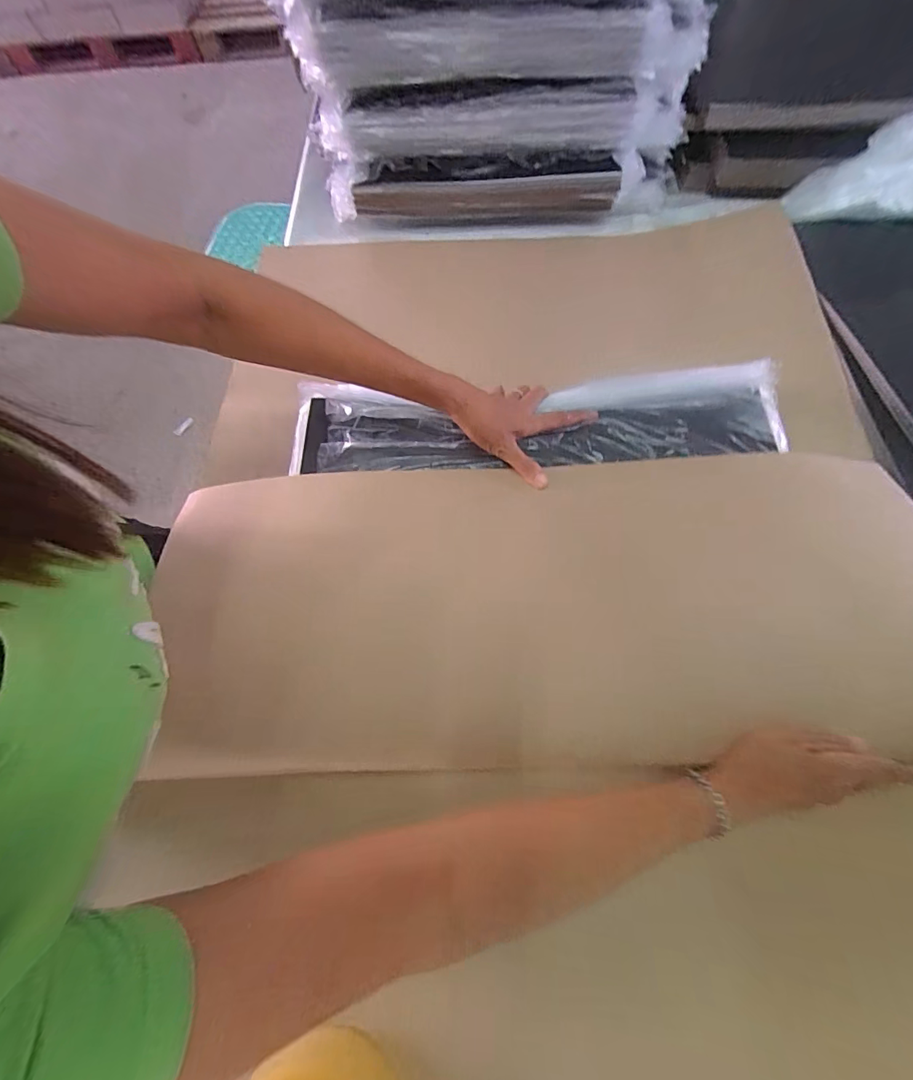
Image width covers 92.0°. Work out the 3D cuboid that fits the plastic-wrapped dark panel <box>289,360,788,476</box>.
[{"bbox_3d":[0.077,-0.129,0.480,0.511,0.035,0.103,-2,67,3],"label":"plastic-wrapped dark panel"}]

